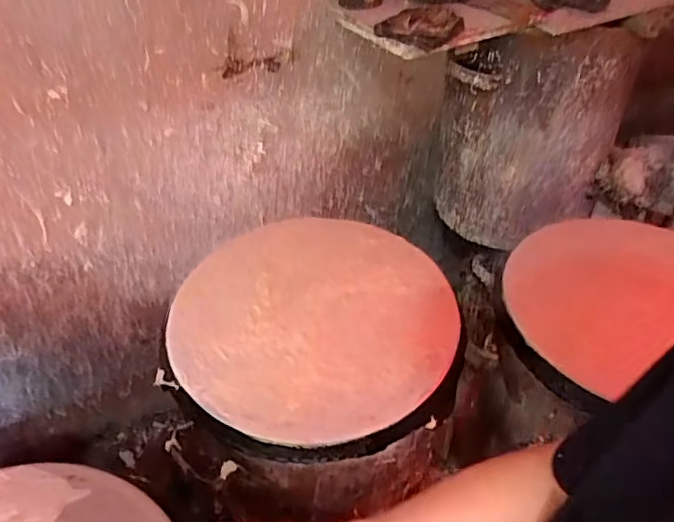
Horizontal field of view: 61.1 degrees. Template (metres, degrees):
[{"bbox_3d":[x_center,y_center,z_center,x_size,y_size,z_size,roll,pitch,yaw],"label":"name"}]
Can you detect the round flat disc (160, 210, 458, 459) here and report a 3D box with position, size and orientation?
[{"bbox_3d":[-0.028,0.078,0.756,0.365,0.030,0.366,2,45,-2],"label":"round flat disc"}]

